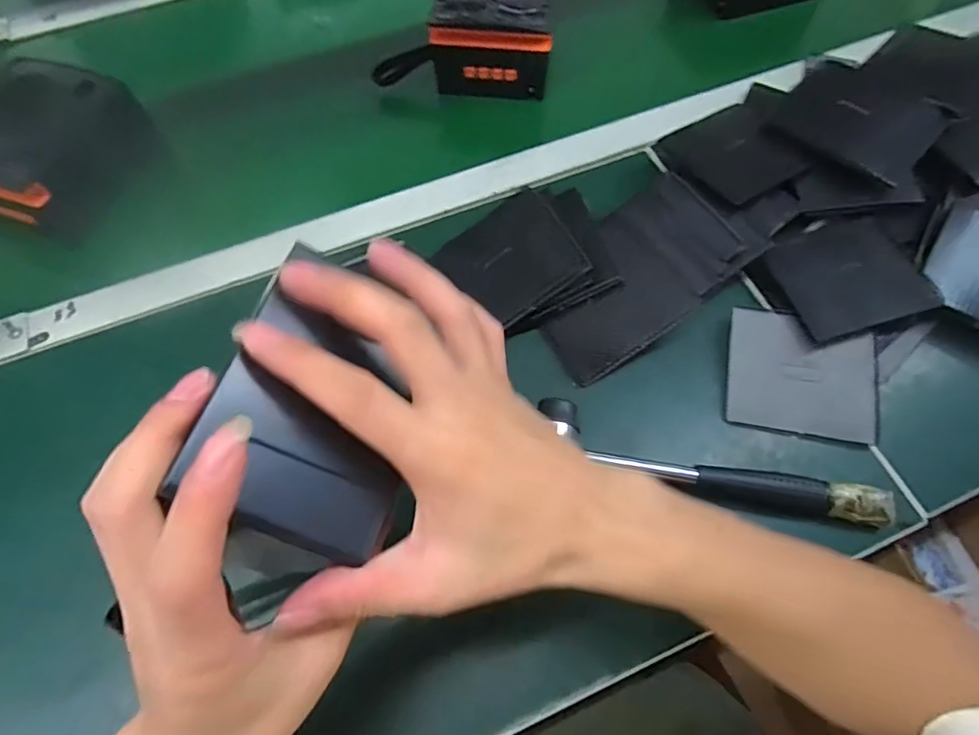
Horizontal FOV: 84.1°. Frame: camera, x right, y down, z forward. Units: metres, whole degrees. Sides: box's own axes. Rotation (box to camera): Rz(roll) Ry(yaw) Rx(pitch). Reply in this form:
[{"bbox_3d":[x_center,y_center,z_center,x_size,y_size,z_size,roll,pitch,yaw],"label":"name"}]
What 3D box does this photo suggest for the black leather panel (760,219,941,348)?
[{"bbox_3d":[0.300,-0.077,0.454,0.107,0.006,0.105,-16,56,3],"label":"black leather panel"}]

